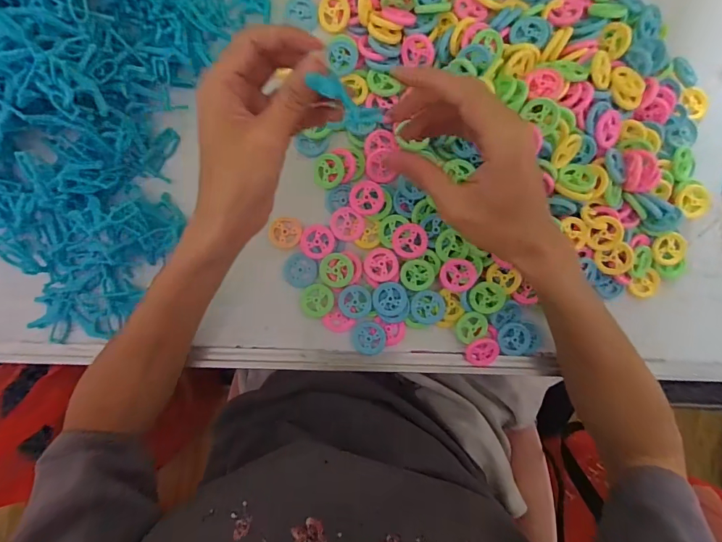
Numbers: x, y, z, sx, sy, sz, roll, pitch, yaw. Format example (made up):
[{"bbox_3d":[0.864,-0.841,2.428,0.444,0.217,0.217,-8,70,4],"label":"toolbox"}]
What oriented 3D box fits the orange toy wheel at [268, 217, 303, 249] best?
[{"bbox_3d":[-0.067,-0.034,0.365,0.030,0.005,0.028,0,92,-1],"label":"orange toy wheel"}]

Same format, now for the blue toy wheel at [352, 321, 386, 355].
[{"bbox_3d":[0.007,0.060,0.365,0.029,0.006,0.030,0,92,-1],"label":"blue toy wheel"}]

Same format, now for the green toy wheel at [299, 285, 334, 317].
[{"bbox_3d":[-0.039,0.026,0.365,0.029,0.005,0.029,0,92,-1],"label":"green toy wheel"}]

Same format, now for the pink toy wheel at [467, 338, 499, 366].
[{"bbox_3d":[0.108,0.073,0.369,0.030,0.005,0.025,-22,106,7],"label":"pink toy wheel"}]

